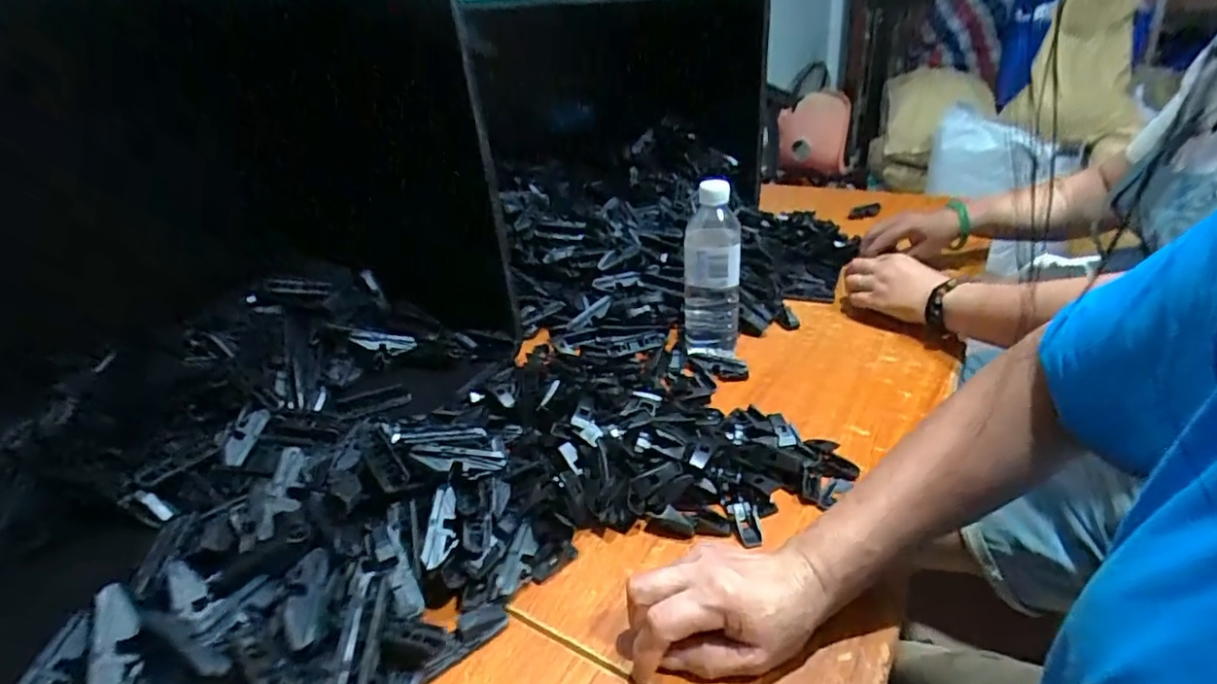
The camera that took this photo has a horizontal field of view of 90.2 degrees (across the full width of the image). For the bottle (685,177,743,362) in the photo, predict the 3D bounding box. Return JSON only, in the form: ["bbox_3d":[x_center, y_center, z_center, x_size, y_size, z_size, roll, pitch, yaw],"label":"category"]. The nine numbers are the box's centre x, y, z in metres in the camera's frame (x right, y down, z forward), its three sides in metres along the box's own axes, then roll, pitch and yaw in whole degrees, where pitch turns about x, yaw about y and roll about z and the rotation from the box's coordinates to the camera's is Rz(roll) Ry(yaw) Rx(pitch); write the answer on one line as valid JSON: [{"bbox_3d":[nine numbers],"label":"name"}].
[{"bbox_3d":[0.122,-0.082,0.702,0.068,0.190,0.059,1,29,10],"label":"bottle"}]

